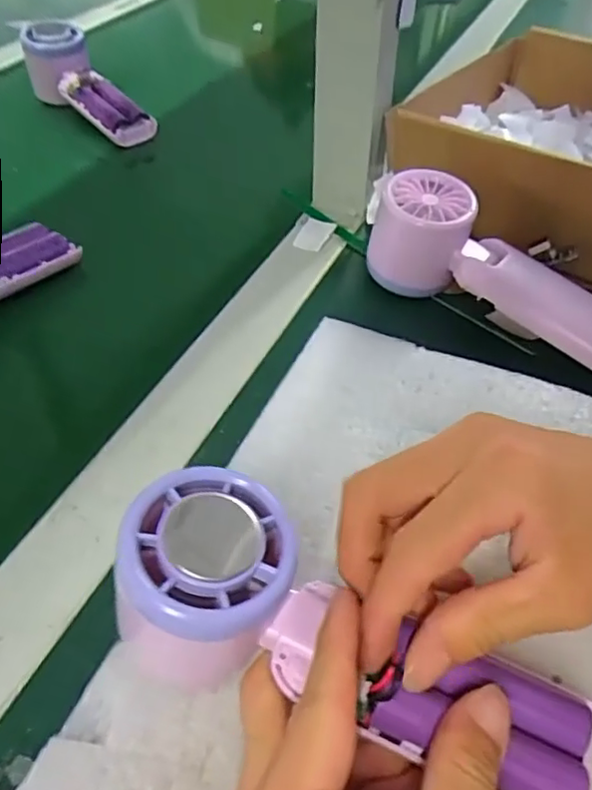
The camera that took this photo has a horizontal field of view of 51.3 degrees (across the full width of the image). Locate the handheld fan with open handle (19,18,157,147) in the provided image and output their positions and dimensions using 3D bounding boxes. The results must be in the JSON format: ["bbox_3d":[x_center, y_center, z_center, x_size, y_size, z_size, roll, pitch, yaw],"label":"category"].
[{"bbox_3d":[-0.181,-0.268,0.545,0.045,0.056,0.153,-35,67,-27],"label":"handheld fan with open handle"}]

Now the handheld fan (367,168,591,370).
[{"bbox_3d":[0.118,-0.065,0.351,0.159,0.052,0.048,34,56,14],"label":"handheld fan"}]

